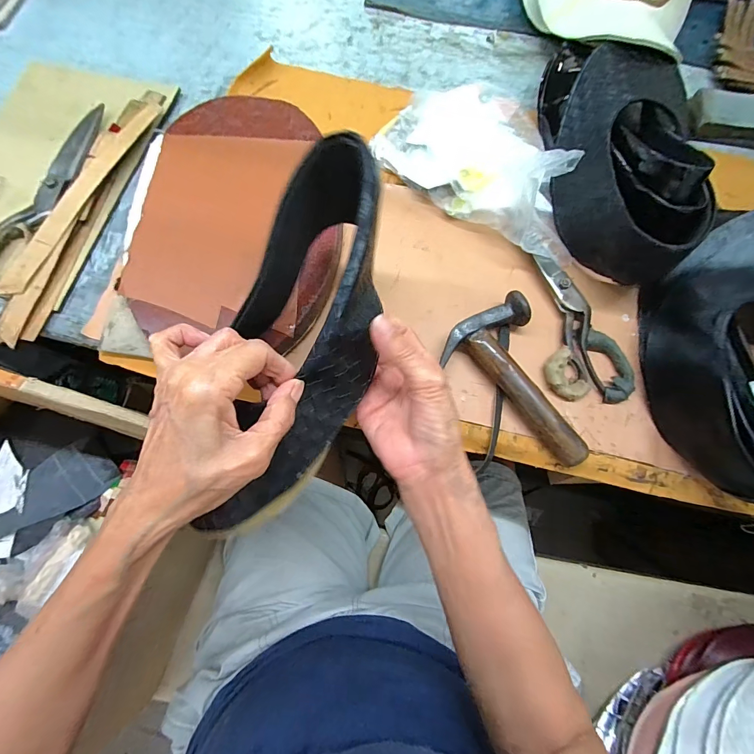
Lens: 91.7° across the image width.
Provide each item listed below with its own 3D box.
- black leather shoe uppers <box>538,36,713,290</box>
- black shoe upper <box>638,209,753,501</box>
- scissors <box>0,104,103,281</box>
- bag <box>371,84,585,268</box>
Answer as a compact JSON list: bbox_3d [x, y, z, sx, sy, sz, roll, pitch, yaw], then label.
[{"bbox_3d":[0.227,-0.208,0.351,0.123,0.085,0.261,9,74,2],"label":"black leather shoe uppers"},{"bbox_3d":[0.307,-0.026,0.294,0.130,0.100,0.241,10,74,3],"label":"black shoe upper"},{"bbox_3d":[-0.344,-0.192,0.380,0.069,0.014,0.222,25,75,7],"label":"scissors"},{"bbox_3d":[0.118,-0.224,0.380,0.239,0.043,0.145,43,78,11],"label":"bag"}]

